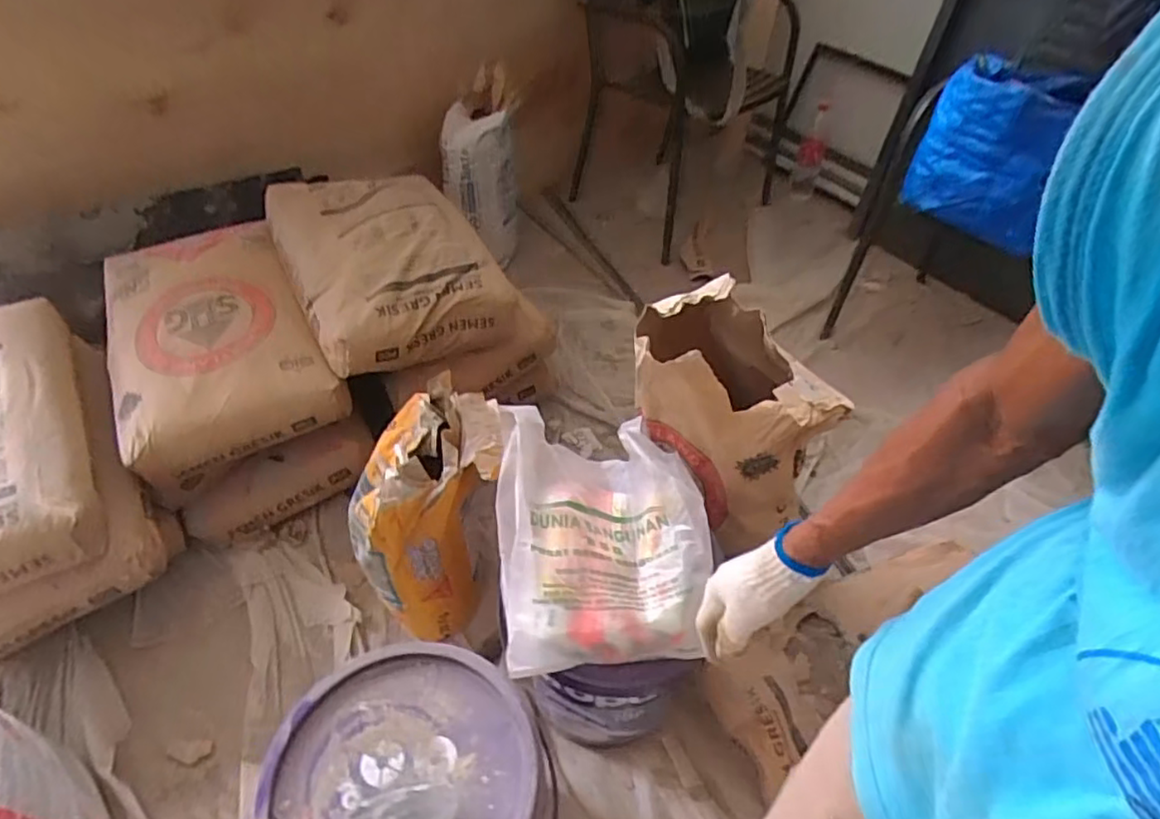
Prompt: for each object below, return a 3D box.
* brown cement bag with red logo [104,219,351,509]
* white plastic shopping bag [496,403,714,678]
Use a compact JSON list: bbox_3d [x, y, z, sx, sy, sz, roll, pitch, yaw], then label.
[{"bbox_3d":[-0.735,-0.131,1.325,0.373,0.208,0.566,-22,51,-22],"label":"brown cement bag with red logo"},{"bbox_3d":[0.031,0.146,0.867,0.268,0.129,0.335,-2,44,-4],"label":"white plastic shopping bag"}]

